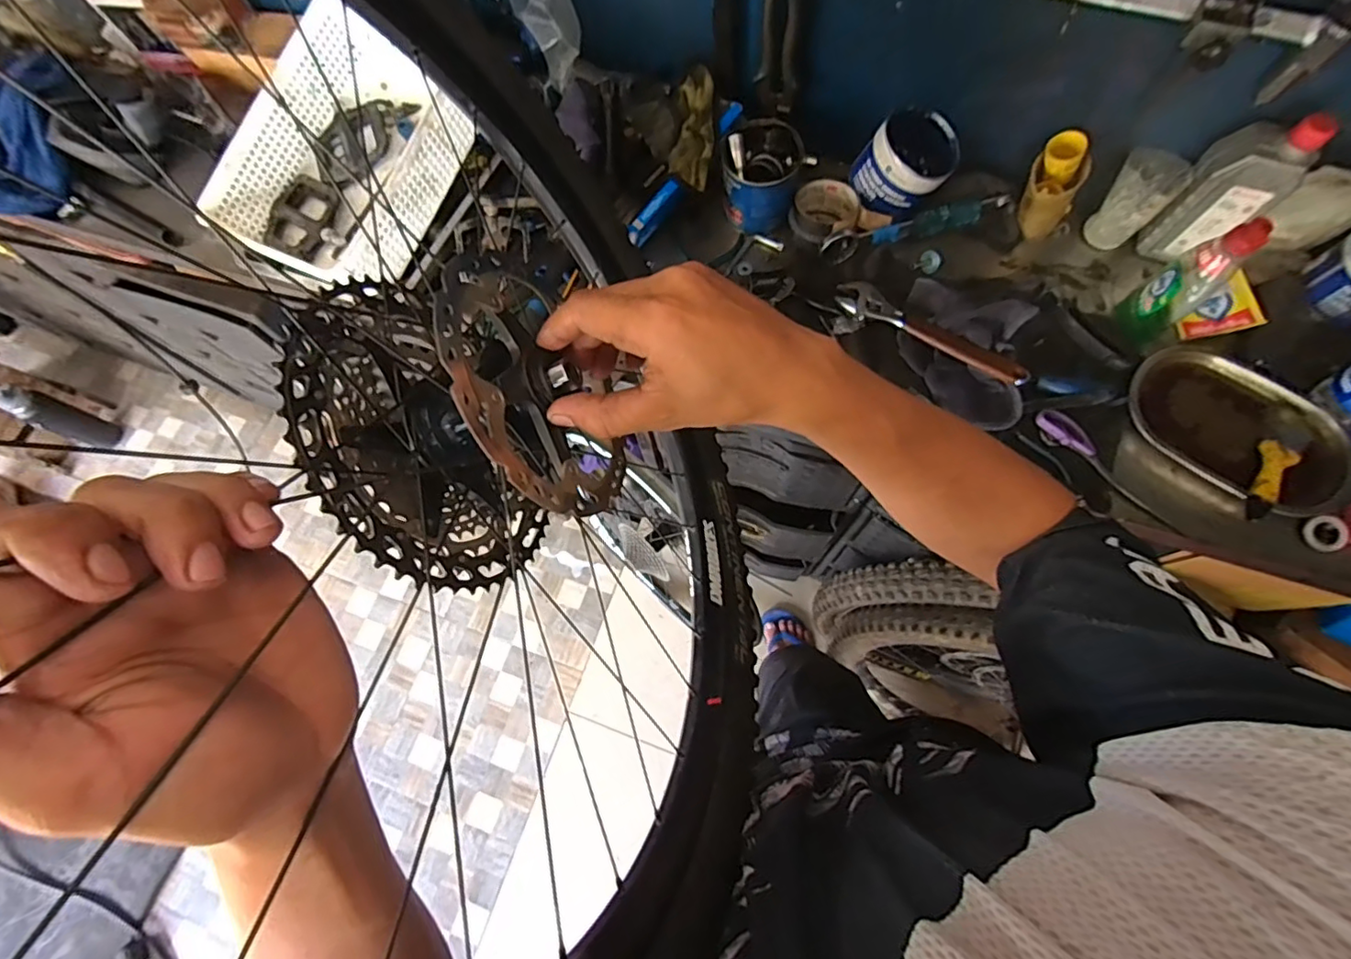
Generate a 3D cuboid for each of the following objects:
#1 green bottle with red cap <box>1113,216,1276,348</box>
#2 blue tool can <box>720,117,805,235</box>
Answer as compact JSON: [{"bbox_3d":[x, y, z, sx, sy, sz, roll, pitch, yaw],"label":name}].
[{"bbox_3d":[0.568,-0.221,0.646,0.048,0.166,0.058,-40,72,-10],"label":"green bottle with red cap"},{"bbox_3d":[0.113,-0.401,0.759,0.100,0.088,0.107,17,72,10],"label":"blue tool can"}]

